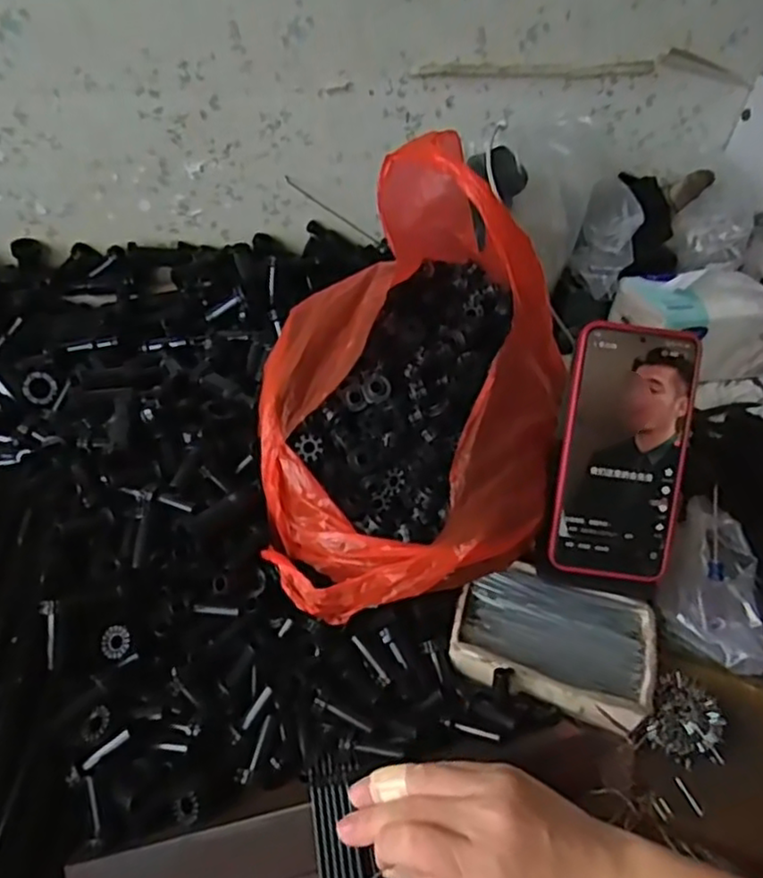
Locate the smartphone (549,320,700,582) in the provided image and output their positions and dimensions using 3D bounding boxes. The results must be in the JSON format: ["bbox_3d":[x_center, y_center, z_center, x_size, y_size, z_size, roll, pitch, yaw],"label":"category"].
[{"bbox_3d":[0.158,0.008,0.441,0.076,0.163,0.009,7,4,4],"label":"smartphone"}]

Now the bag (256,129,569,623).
[{"bbox_3d":[0.026,-0.049,0.447,0.215,0.186,0.252,-5,42,-10],"label":"bag"}]

